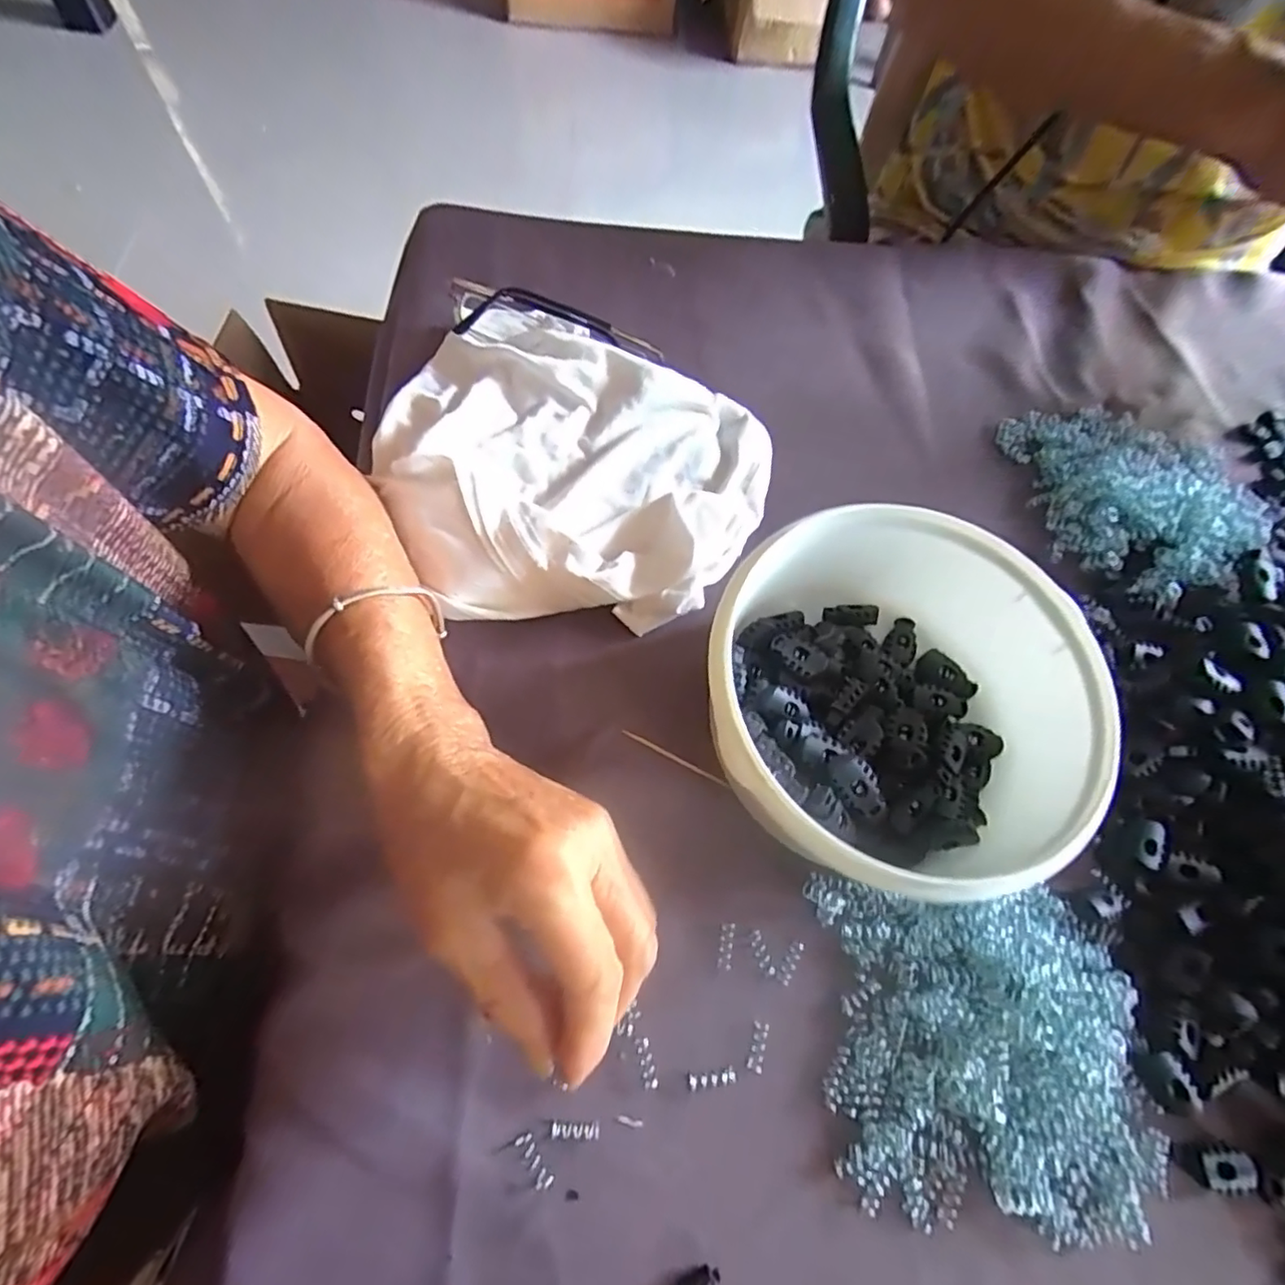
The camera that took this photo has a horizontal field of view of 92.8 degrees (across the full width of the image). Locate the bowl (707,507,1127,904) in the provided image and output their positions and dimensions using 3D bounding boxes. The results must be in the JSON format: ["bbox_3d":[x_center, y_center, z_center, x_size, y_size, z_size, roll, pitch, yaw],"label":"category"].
[{"bbox_3d":[0.110,0.028,0.276,0.158,0.073,0.156,2,67,-5],"label":"bowl"}]

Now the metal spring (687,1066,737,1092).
[{"bbox_3d":[0.028,0.177,0.247,0.020,0.004,0.006,-6,68,-8],"label":"metal spring"}]

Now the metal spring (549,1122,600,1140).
[{"bbox_3d":[-0.026,0.190,0.238,0.019,0.004,0.005,4,67,-4],"label":"metal spring"}]

